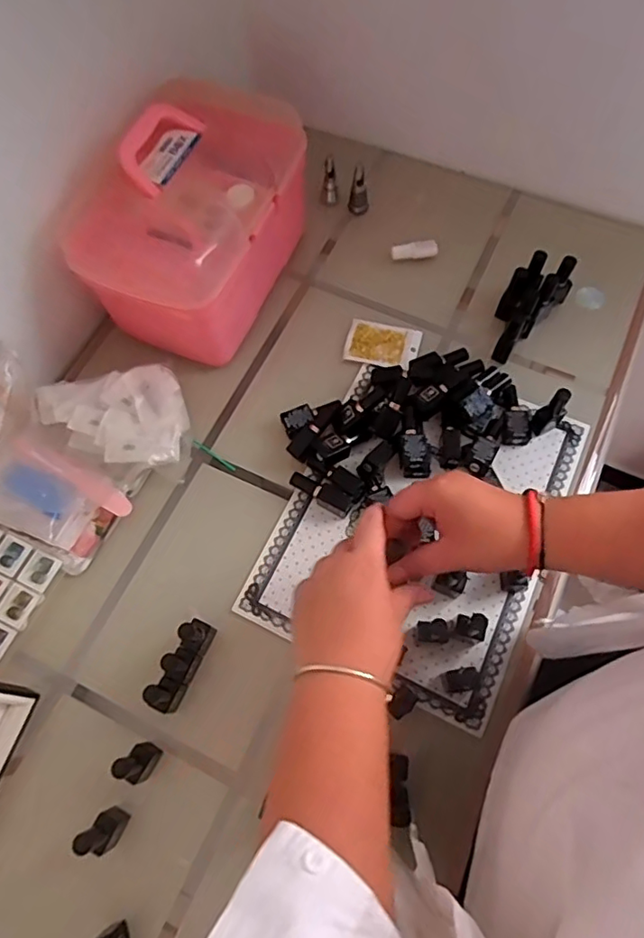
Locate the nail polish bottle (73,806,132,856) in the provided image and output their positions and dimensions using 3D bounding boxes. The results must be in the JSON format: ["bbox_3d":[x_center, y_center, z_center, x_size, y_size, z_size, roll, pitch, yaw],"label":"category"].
[{"bbox_3d":[-0.205,0.343,0.532,0.029,0.082,0.025,27,71,10],"label":"nail polish bottle"}]

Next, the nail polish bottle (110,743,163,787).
[{"bbox_3d":[-0.182,0.290,0.552,0.025,0.078,0.032,31,72,12],"label":"nail polish bottle"}]

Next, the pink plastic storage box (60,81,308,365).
[{"bbox_3d":[-0.145,-0.314,0.705,0.189,0.184,0.302,22,70,9],"label":"pink plastic storage box"}]

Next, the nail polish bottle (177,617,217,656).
[{"bbox_3d":[-0.131,0.176,0.592,0.024,0.081,0.032,24,70,9],"label":"nail polish bottle"}]

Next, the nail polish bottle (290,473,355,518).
[{"bbox_3d":[0.000,0.027,0.678,0.078,0.028,0.024,31,71,12],"label":"nail polish bottle"}]

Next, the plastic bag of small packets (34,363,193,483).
[{"bbox_3d":[-0.259,-0.072,0.720,0.199,0.041,0.138,10,69,4],"label":"plastic bag of small packets"}]

